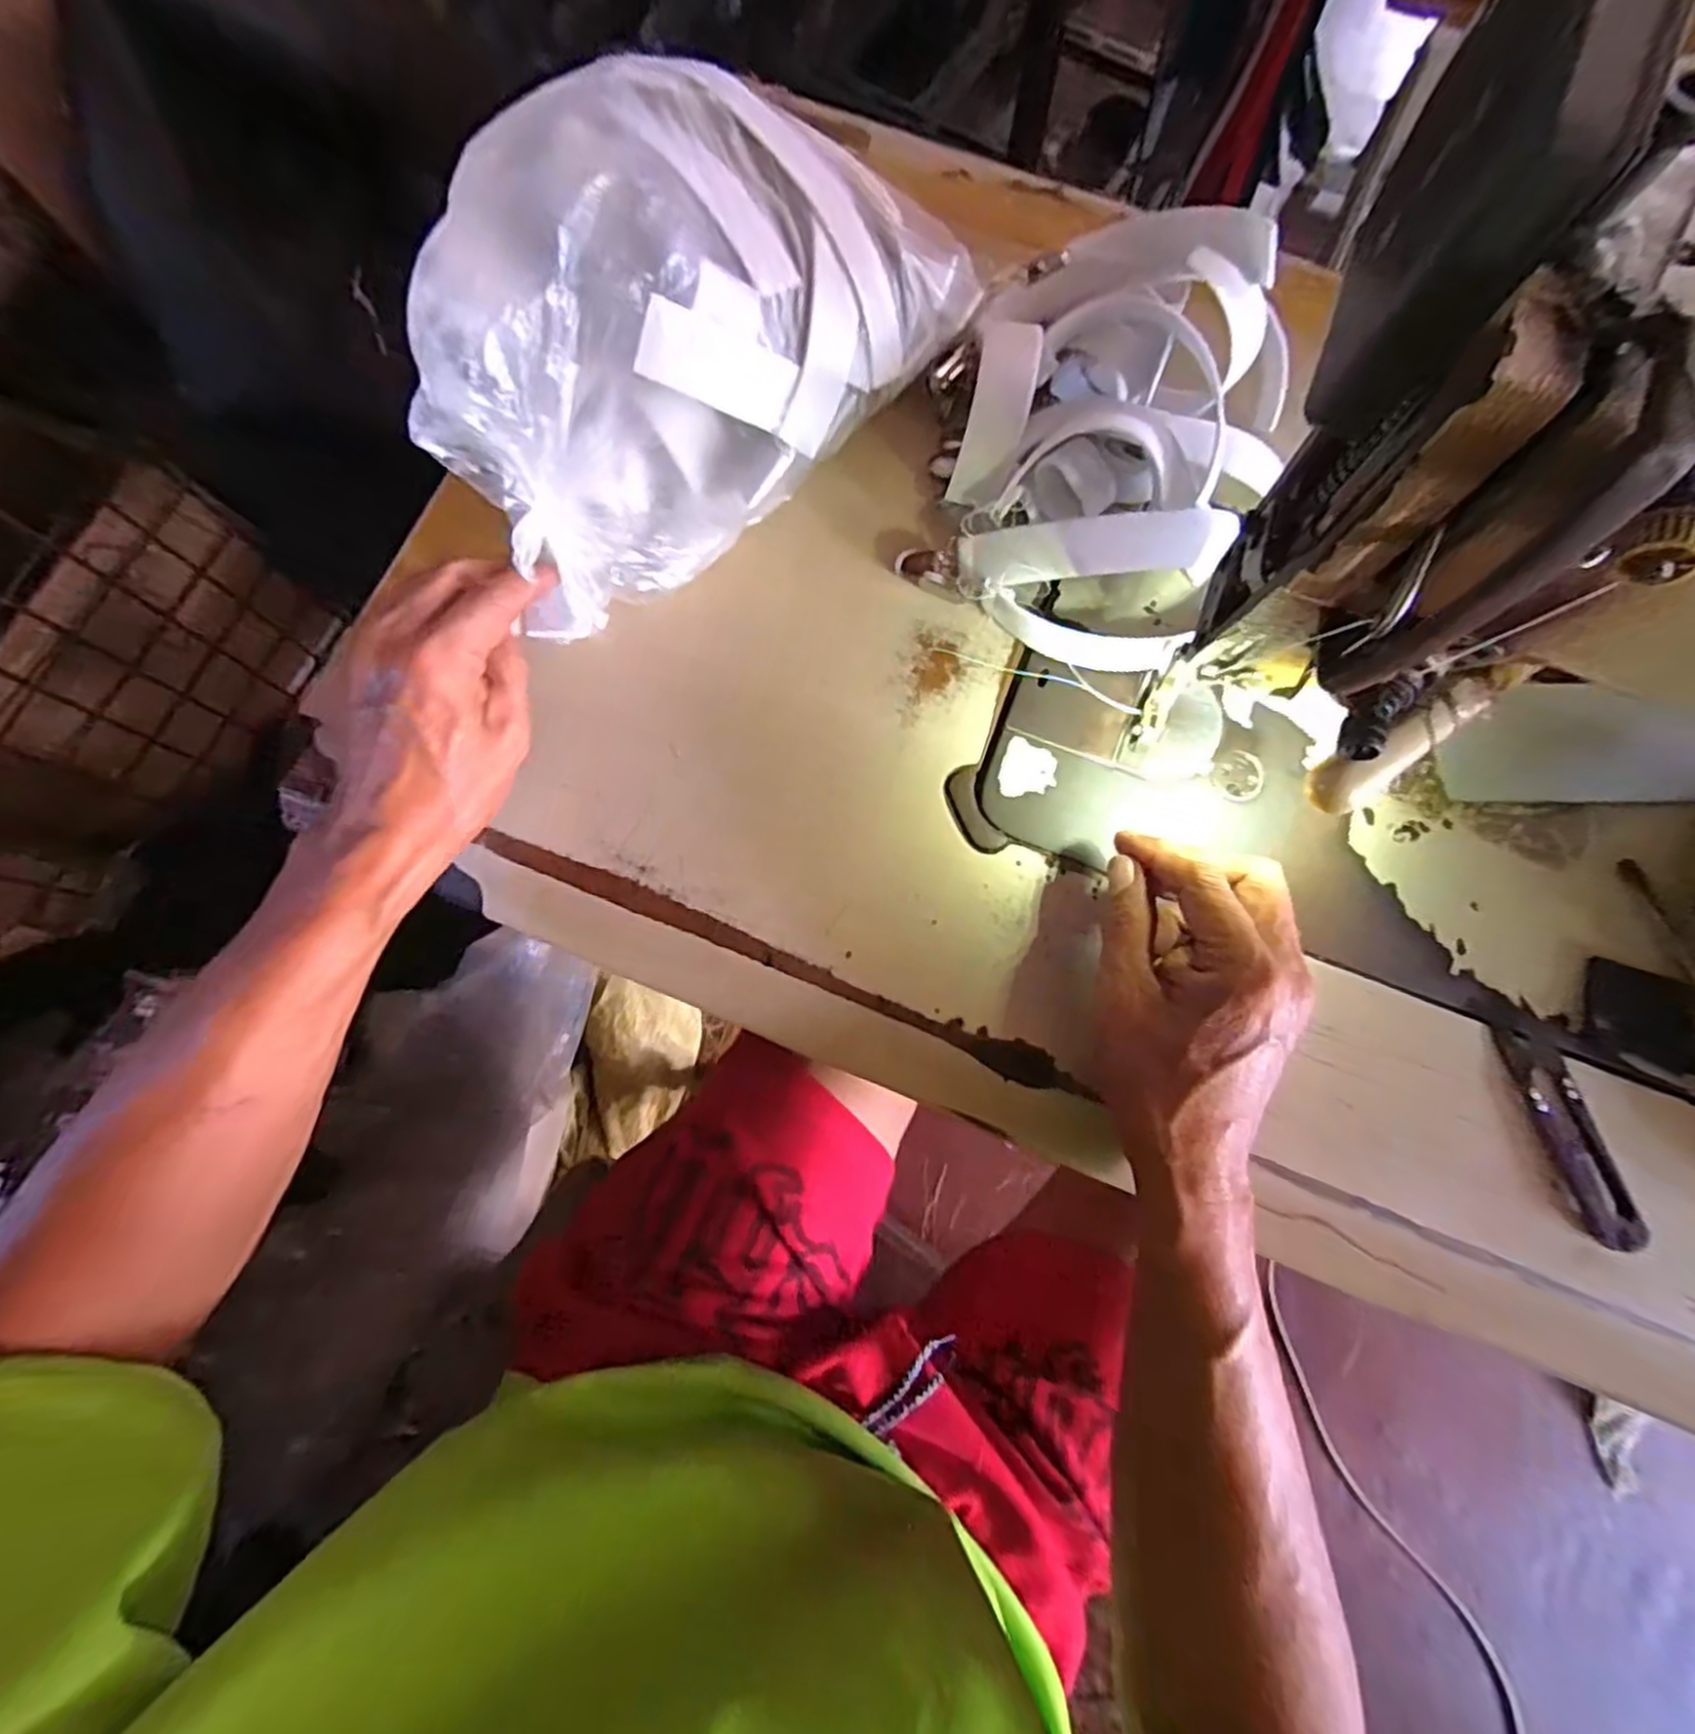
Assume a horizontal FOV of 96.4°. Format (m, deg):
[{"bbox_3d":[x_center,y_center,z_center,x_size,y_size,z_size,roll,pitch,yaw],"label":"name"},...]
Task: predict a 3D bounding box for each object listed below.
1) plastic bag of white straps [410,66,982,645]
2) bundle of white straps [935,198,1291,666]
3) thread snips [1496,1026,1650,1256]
[{"bbox_3d":[-0.067,-0.224,0.311,0.134,0.123,0.247,35,79,6],"label":"plastic bag of white straps"},{"bbox_3d":[0.120,-0.193,0.352,0.141,0.075,0.175,17,77,3],"label":"bundle of white straps"},{"bbox_3d":[0.303,0.111,0.315,0.023,0.010,0.090,-15,78,-5],"label":"thread snips"}]

